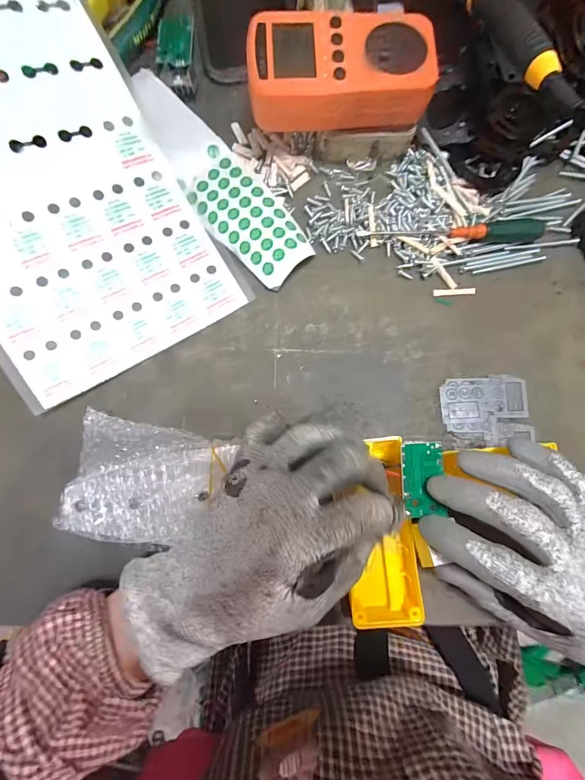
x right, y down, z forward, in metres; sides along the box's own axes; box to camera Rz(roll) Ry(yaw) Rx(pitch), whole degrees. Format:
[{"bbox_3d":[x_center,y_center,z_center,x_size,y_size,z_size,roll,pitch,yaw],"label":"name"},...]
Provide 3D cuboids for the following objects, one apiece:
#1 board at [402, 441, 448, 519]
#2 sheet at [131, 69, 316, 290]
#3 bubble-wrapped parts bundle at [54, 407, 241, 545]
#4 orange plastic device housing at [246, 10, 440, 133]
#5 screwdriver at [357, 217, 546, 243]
[{"bbox_3d":[0.084,0.057,0.228,0.029,0.006,0.047,0,82,-3],"label":"board"},{"bbox_3d":[-0.059,-0.165,0.282,0.057,0.023,0.186,-42,86,-7],"label":"sheet"},{"bbox_3d":[-0.100,0.064,0.245,0.109,0.028,0.079,15,82,-1],"label":"bubble-wrapped parts bundle"},{"bbox_3d":[0.033,-0.224,0.252,0.126,0.027,0.074,-4,83,-3],"label":"orange plastic device housing"},{"bbox_3d":[0.128,-0.128,0.287,0.146,0.015,0.016,0,82,-3],"label":"screwdriver"}]

